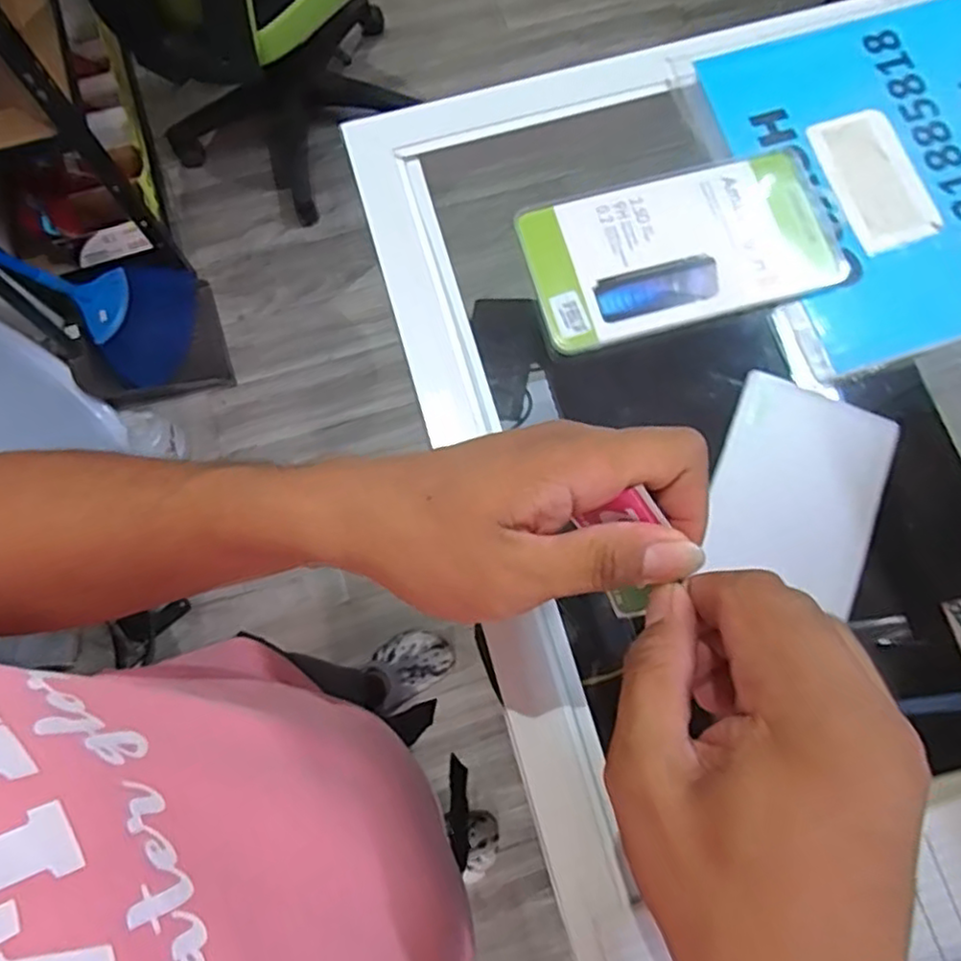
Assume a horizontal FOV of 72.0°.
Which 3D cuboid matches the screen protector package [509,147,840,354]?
[{"bbox_3d":[0.112,-0.130,0.370,0.172,0.007,0.091,-14,76,-4],"label":"screen protector package"}]

